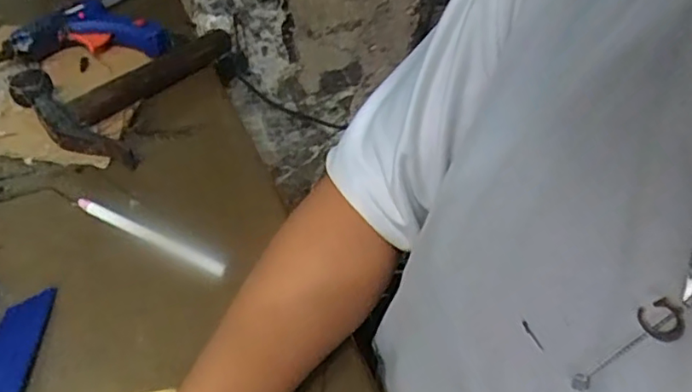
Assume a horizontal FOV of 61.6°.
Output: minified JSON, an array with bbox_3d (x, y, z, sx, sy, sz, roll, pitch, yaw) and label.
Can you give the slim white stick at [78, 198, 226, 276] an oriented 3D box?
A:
[{"bbox_3d":[-0.135,0.027,0.407,0.119,0.010,0.013,22,49,14],"label":"slim white stick"}]

